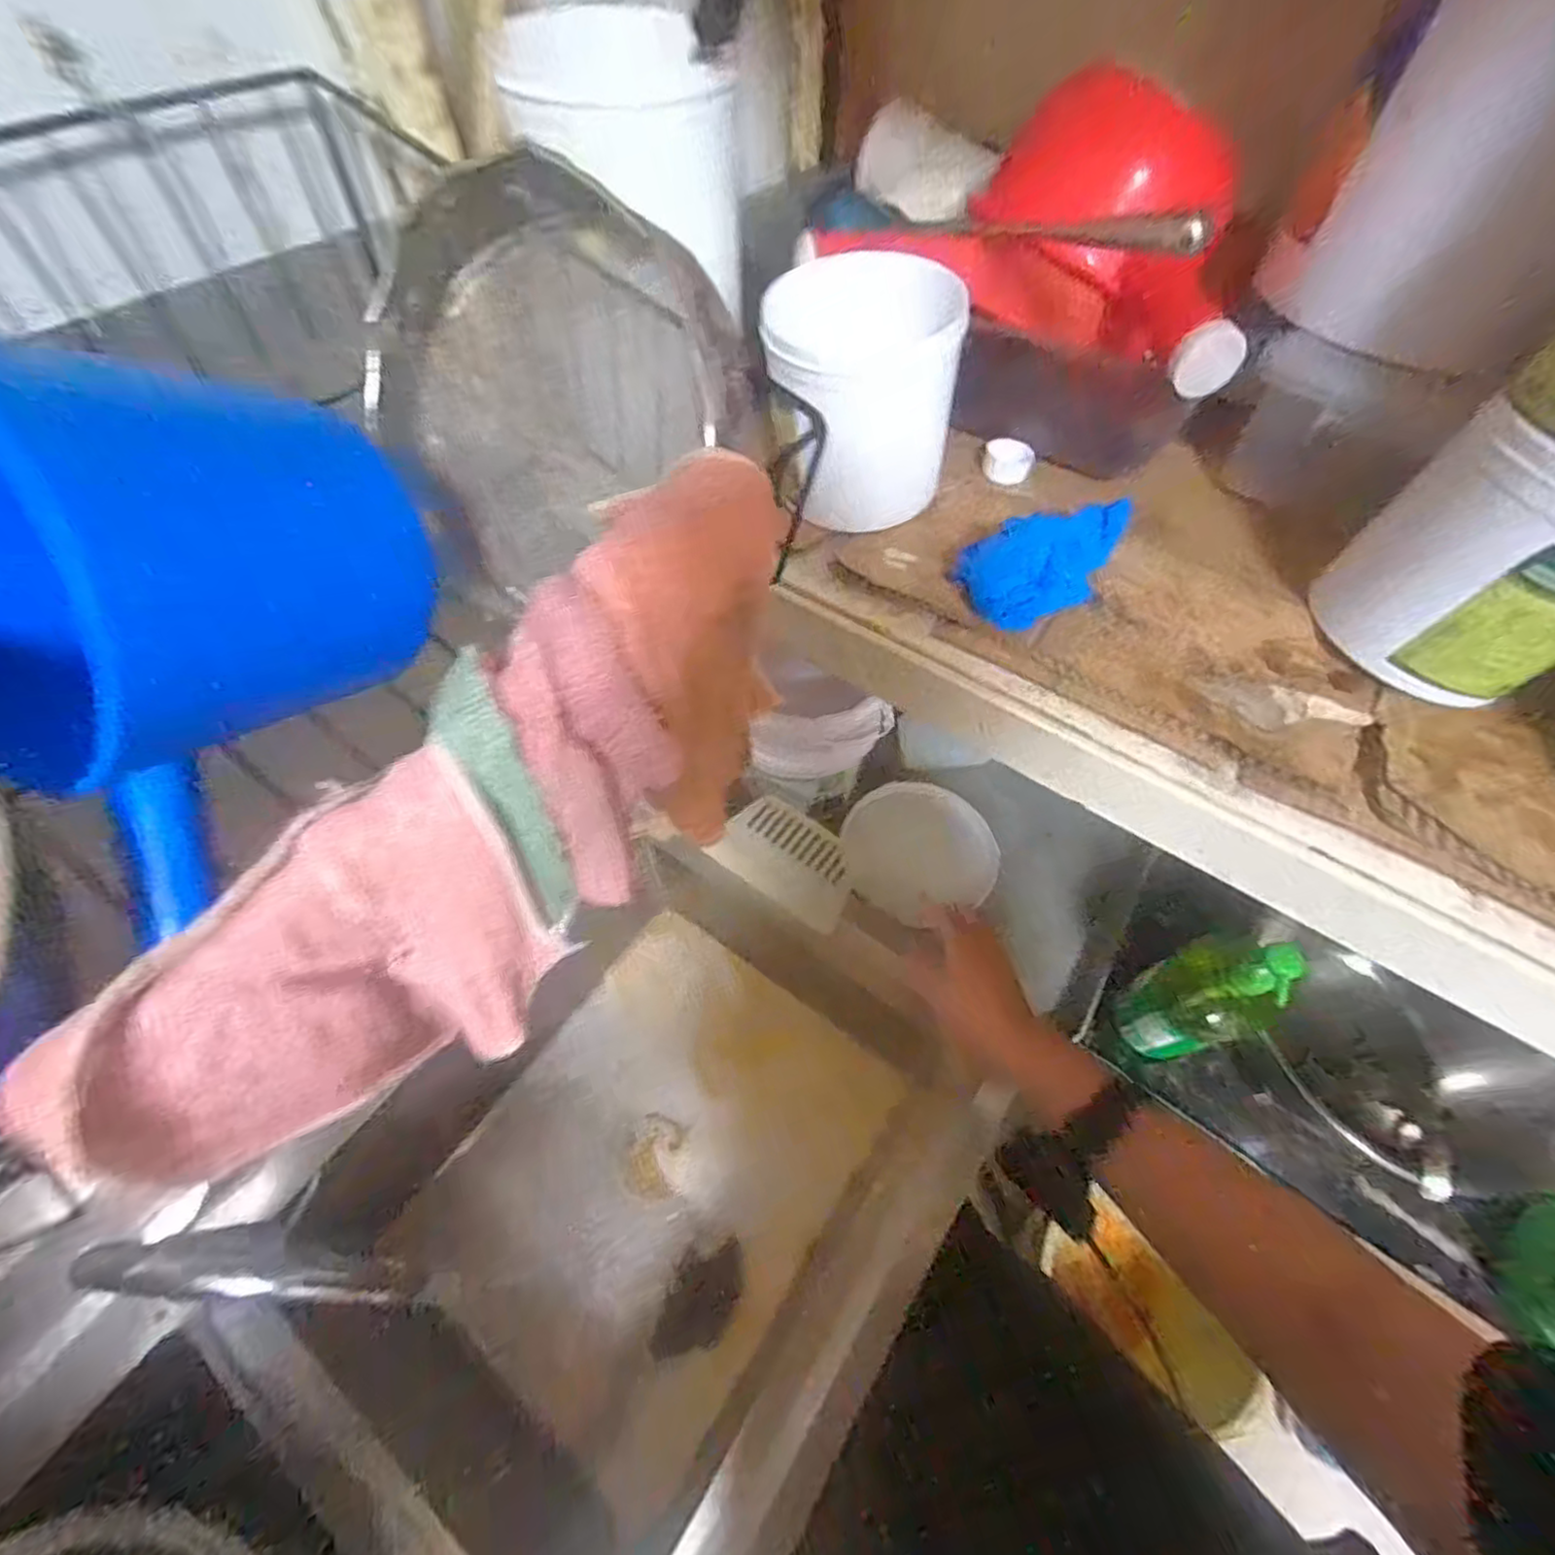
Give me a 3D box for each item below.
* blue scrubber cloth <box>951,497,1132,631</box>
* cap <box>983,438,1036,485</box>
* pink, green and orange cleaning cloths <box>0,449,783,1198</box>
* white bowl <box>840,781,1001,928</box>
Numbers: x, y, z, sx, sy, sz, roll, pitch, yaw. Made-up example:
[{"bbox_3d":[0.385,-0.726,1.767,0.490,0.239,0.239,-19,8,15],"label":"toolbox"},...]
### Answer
[{"bbox_3d":[0.179,-0.135,0.410,0.132,0.045,0.057,-22,60,-12],"label":"blue scrubber cloth"},{"bbox_3d":[0.169,-0.232,0.483,0.036,0.014,0.036,-1,58,1],"label":"cap"},{"bbox_3d":[-0.078,0.010,0.232,0.048,0.117,0.257,23,61,15],"label":"pink, green and orange cleaning cloths"},{"bbox_3d":[0.192,0.099,0.873,0.203,0.045,0.191,-20,80,-3],"label":"white bowl"}]

